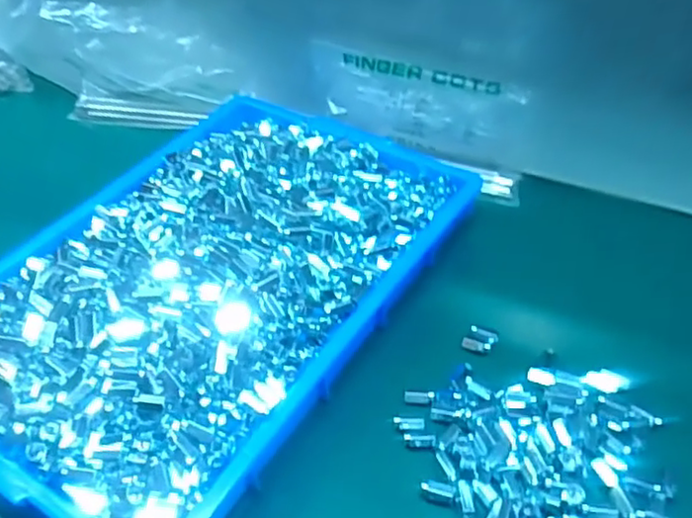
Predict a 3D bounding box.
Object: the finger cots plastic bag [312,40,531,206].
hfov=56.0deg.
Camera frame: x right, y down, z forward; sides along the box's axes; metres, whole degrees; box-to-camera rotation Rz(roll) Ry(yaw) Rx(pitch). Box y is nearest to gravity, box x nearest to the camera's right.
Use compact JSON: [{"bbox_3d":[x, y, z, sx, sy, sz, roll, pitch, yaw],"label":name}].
[{"bbox_3d":[0.068,-0.141,0.639,0.229,0.102,0.033,20,39,13],"label":"finger cots plastic bag"}]

